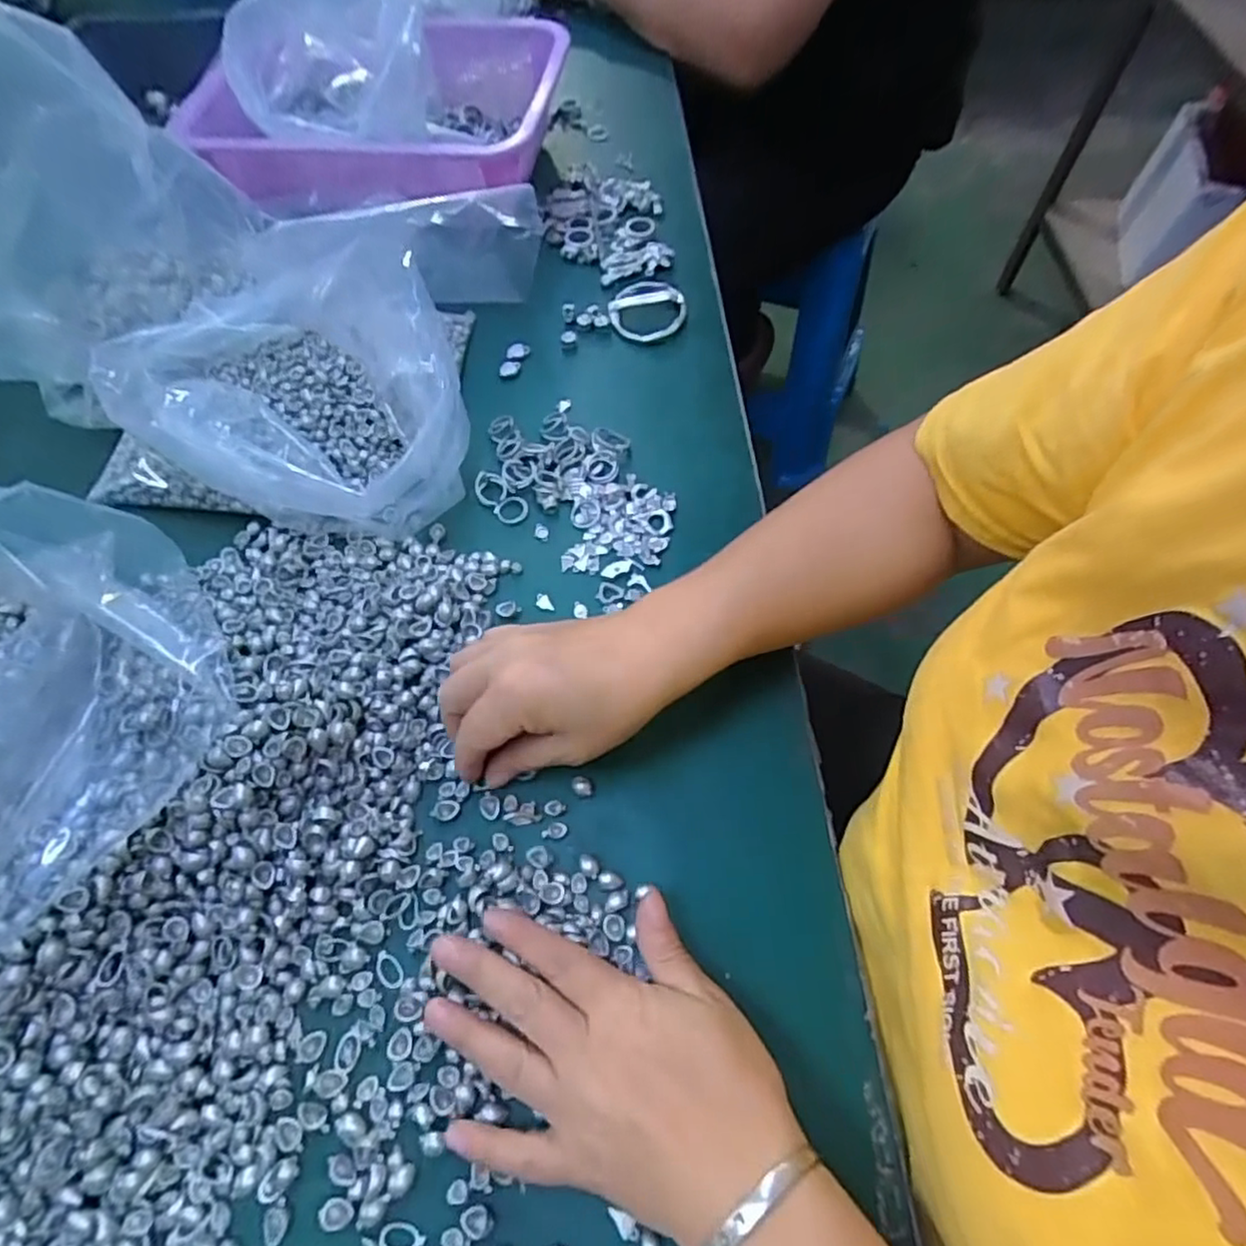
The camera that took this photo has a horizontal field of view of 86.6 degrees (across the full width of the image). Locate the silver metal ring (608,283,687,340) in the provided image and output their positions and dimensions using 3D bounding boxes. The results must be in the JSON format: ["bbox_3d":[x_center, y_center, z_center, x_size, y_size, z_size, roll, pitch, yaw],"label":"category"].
[{"bbox_3d":[0.020,-0.251,0.529,0.061,0.017,0.066,0,62,0],"label":"silver metal ring"}]

